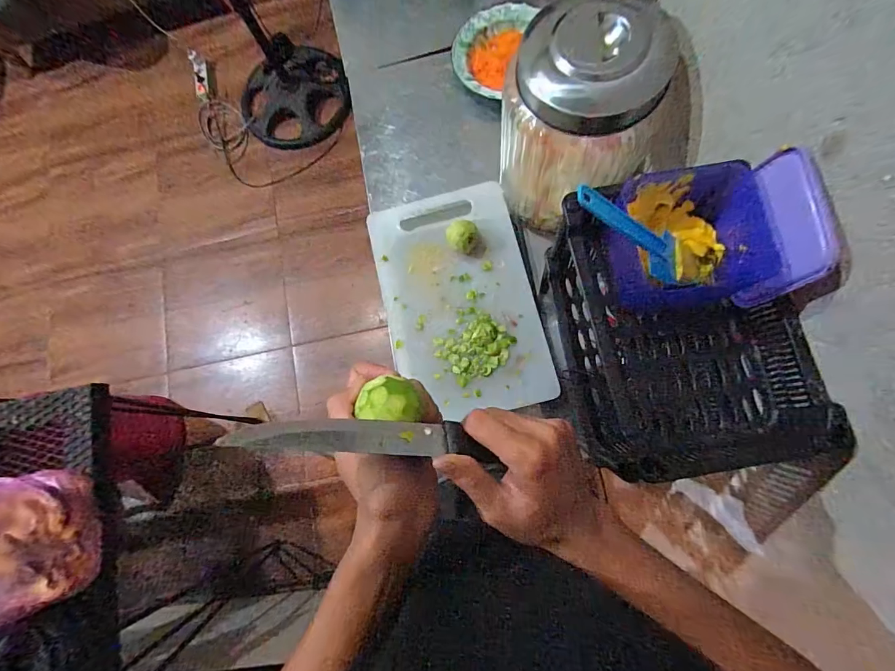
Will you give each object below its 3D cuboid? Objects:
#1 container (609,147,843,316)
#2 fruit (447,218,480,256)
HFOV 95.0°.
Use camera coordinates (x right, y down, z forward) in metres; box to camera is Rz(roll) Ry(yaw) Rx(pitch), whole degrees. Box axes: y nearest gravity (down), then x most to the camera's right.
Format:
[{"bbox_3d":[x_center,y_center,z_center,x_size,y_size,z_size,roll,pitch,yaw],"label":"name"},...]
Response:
[{"bbox_3d":[0.254,-0.101,0.413,0.140,0.119,0.136,-6,79,4],"label":"container"},{"bbox_3d":[0.026,-0.162,0.693,0.051,0.051,0.049,-1,79,5],"label":"fruit"}]

